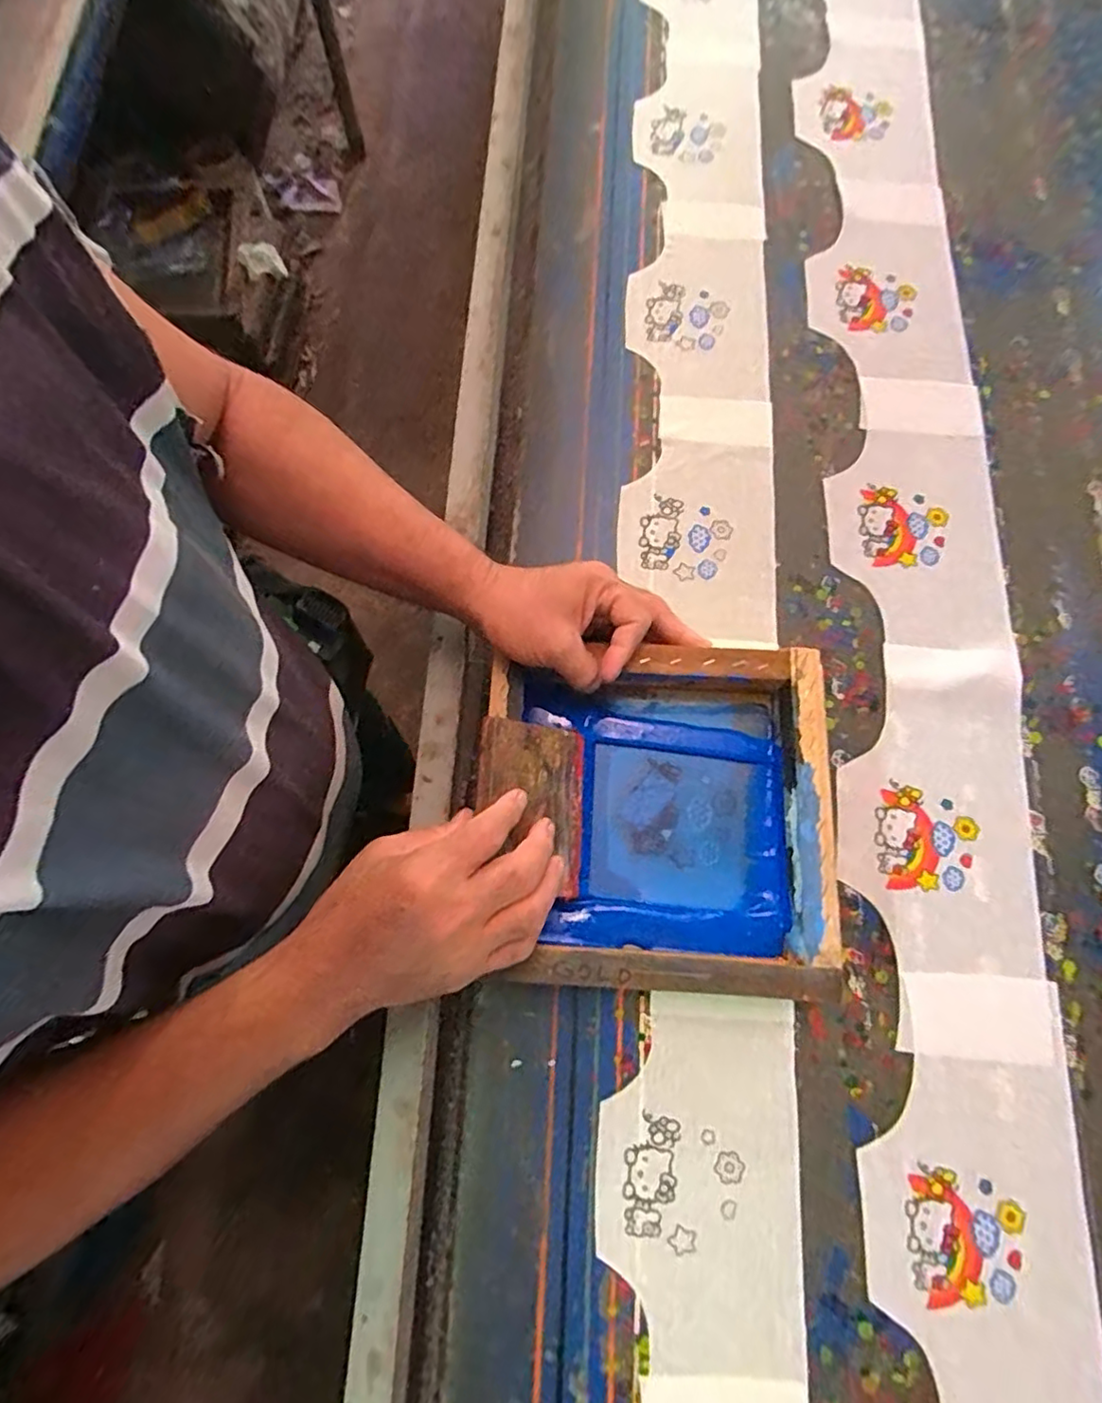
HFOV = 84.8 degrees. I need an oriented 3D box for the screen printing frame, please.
[{"bbox_3d":[0.082,0.083,0.451,0.235,0.051,0.241,3,75,0],"label":"screen printing frame"}]

